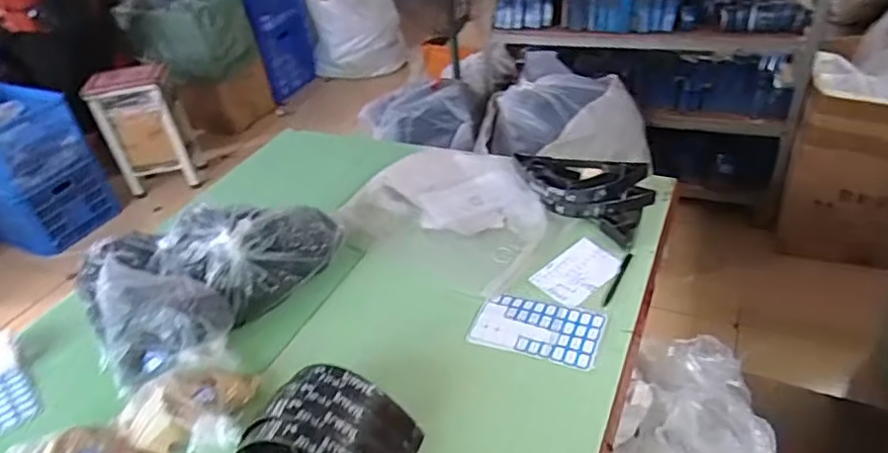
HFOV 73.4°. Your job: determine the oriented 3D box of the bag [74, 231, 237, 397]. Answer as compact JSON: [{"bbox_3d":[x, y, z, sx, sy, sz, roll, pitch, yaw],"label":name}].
[{"bbox_3d":[-0.508,0.126,1.021,0.191,0.139,0.324,-31,42,-28],"label":"bag"}]

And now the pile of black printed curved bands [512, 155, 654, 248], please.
[{"bbox_3d":[0.271,-0.055,1.174,0.268,0.088,0.175,3,38,13],"label":"pile of black printed curved bands"}]

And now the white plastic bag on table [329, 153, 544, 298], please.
[{"bbox_3d":[0.019,-0.042,1.244,0.410,0.067,0.368,19,44,31],"label":"white plastic bag on table"}]

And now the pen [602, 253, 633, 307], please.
[{"bbox_3d":[0.305,0.093,1.049,0.011,0.014,0.137,16,43,29],"label":"pen"}]

